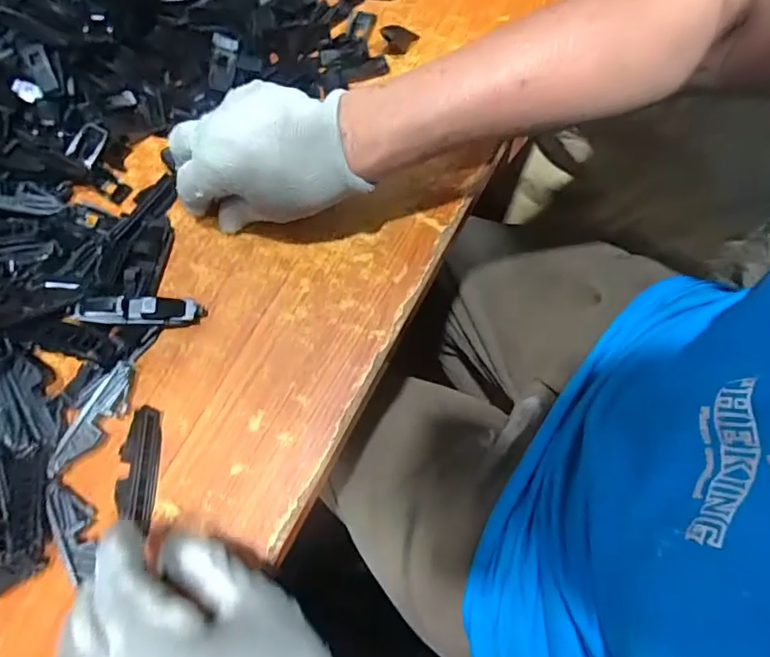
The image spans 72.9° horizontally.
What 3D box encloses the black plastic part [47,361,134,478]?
[{"bbox_3d":[-0.186,0.059,0.338,0.017,0.014,0.078,26,73,10],"label":"black plastic part"}]

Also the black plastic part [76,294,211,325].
[{"bbox_3d":[-0.164,-0.013,0.349,0.079,0.017,0.020,1,70,-14],"label":"black plastic part"}]

